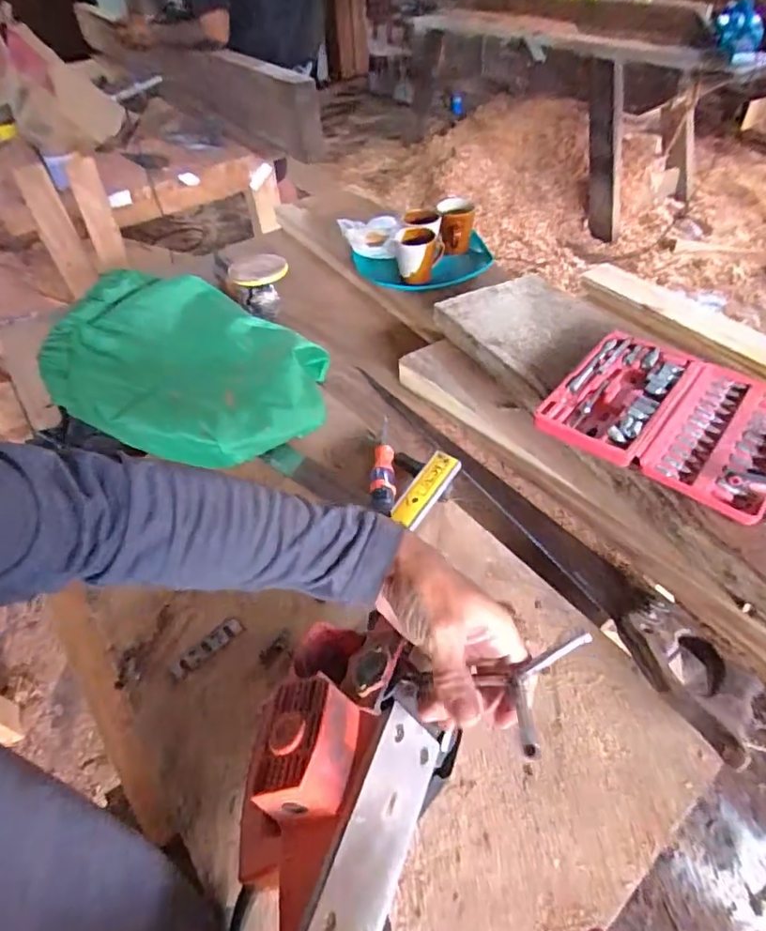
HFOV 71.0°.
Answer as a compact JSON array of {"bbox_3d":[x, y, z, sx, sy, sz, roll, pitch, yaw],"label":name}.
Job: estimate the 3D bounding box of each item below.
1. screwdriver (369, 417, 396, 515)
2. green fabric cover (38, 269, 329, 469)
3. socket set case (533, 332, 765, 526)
[{"bbox_3d":[-0.001,0.001,0.680,0.031,0.027,0.150,-4,48,2],"label":"screwdriver"},{"bbox_3d":[-0.268,-0.118,0.783,0.363,0.149,0.264,25,62,0],"label":"green fabric cover"},{"bbox_3d":[0.358,-0.067,0.658,0.260,0.027,0.231,29,56,27],"label":"socket set case"}]

